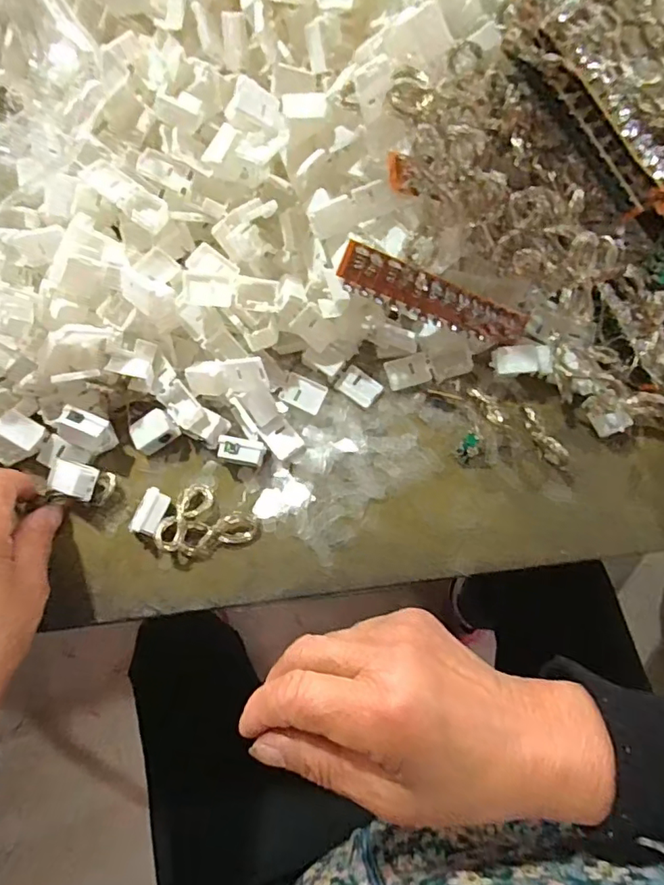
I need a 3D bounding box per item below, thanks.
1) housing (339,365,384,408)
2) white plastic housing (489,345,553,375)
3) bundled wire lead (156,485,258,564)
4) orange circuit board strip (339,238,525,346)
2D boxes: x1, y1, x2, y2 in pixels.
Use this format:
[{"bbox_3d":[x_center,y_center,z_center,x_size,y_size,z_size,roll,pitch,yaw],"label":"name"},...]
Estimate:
[{"bbox_3d":[0.019,-0.037,0.351,0.026,0.004,0.020,38,76,10],"label":"housing"},{"bbox_3d":[0.120,-0.052,0.342,0.038,0.009,0.017,-5,73,-2],"label":"white plastic housing"},{"bbox_3d":[-0.074,0.052,0.317,0.048,0.016,0.043,32,75,9],"label":"bundled wire lead"},{"bbox_3d":[0.063,-0.084,0.325,0.127,0.027,0.009,16,39,-21],"label":"orange circuit board strip"}]

